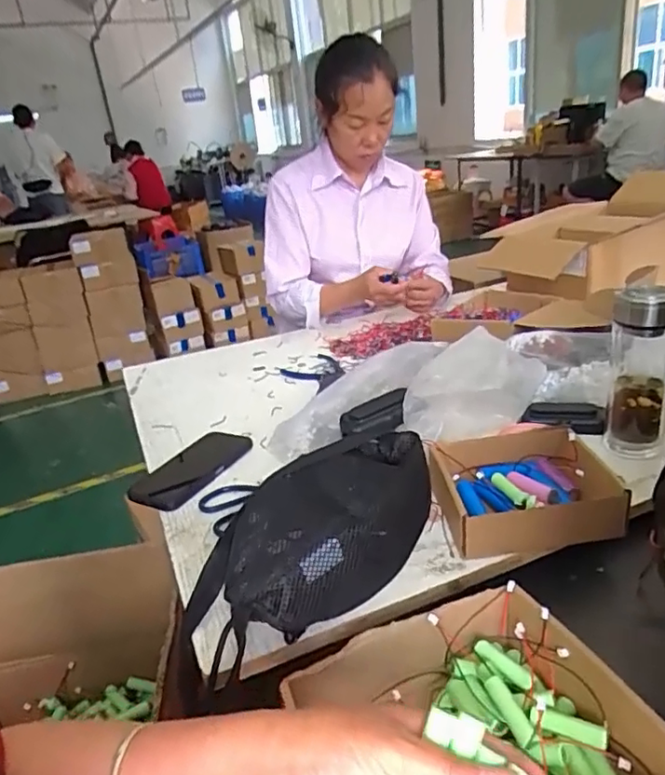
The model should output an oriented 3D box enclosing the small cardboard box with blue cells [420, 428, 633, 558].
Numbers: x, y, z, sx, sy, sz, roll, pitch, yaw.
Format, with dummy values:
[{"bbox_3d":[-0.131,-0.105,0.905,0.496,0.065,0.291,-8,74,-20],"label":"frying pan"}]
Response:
[{"bbox_3d":[0.195,0.106,0.604,0.166,0.058,0.143,-7,24,2],"label":"small cardboard box with blue cells"}]

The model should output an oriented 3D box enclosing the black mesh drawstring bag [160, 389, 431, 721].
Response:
[{"bbox_3d":[-0.019,0.139,0.547,0.144,0.092,0.273,8,28,31],"label":"black mesh drawstring bag"}]

